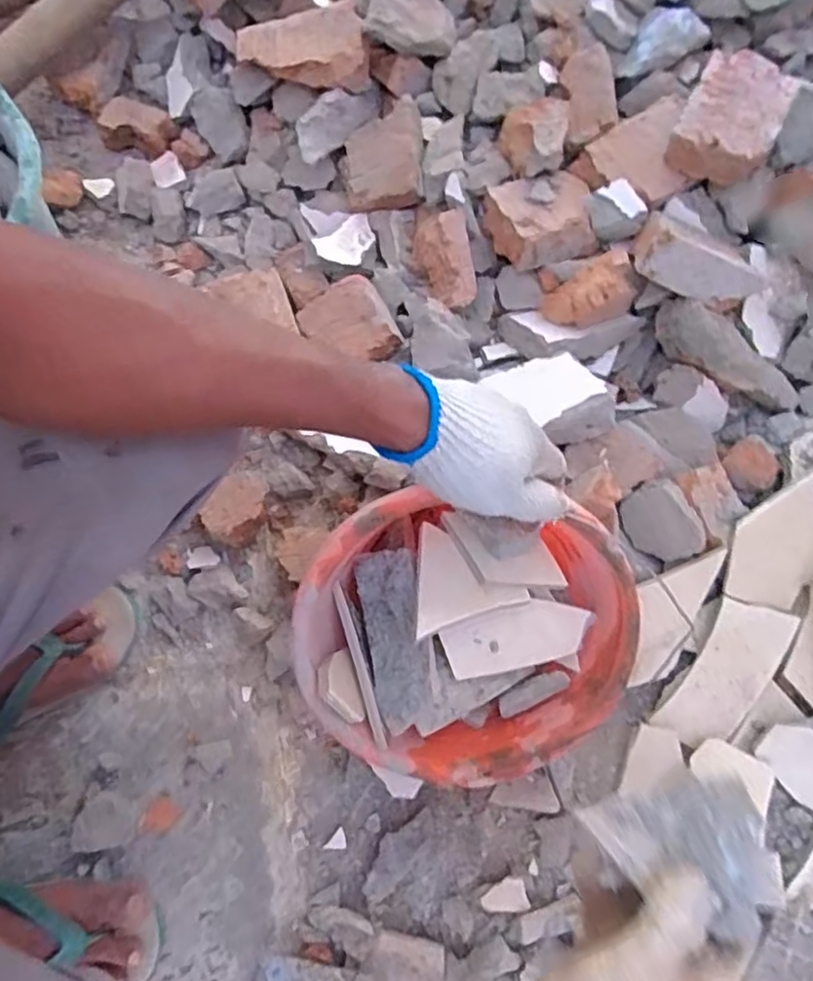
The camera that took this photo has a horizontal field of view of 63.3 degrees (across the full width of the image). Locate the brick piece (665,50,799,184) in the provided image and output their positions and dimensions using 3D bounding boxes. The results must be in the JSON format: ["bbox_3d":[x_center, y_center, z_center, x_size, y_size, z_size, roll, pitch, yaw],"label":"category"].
[{"bbox_3d":[0.304,-0.348,0.622,0.086,0.055,0.102,26,77,8],"label":"brick piece"}]

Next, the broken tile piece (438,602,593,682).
[{"bbox_3d":[0.087,0.115,0.516,0.115,0.004,0.047,-15,90,-7],"label":"broken tile piece"}]

